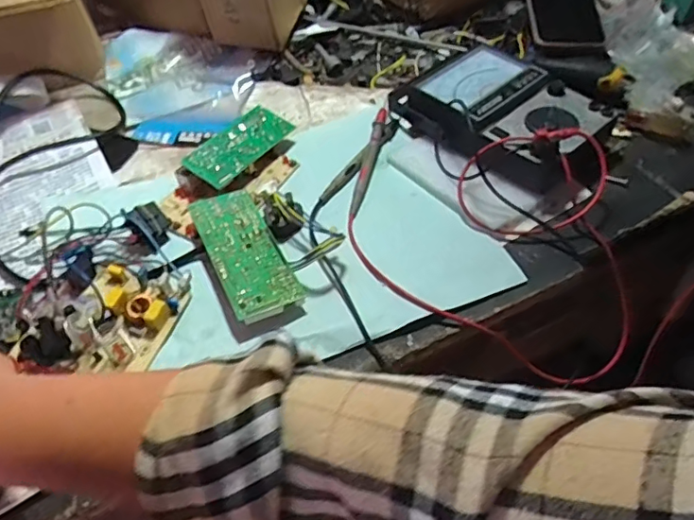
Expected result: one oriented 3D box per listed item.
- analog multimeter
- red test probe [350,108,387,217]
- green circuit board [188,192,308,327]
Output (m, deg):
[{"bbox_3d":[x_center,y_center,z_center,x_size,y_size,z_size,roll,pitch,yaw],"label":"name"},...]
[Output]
[{"bbox_3d":[0.148,-0.132,0.524,0.128,0.059,0.183,-32,56,-22],"label":"analog multimeter"},{"bbox_3d":[0.020,-0.093,0.520,0.011,0.018,0.121,11,65,12],"label":"red test probe"},{"bbox_3d":[-0.086,-0.007,0.462,0.054,0.017,0.138,-23,53,-16],"label":"green circuit board"}]

